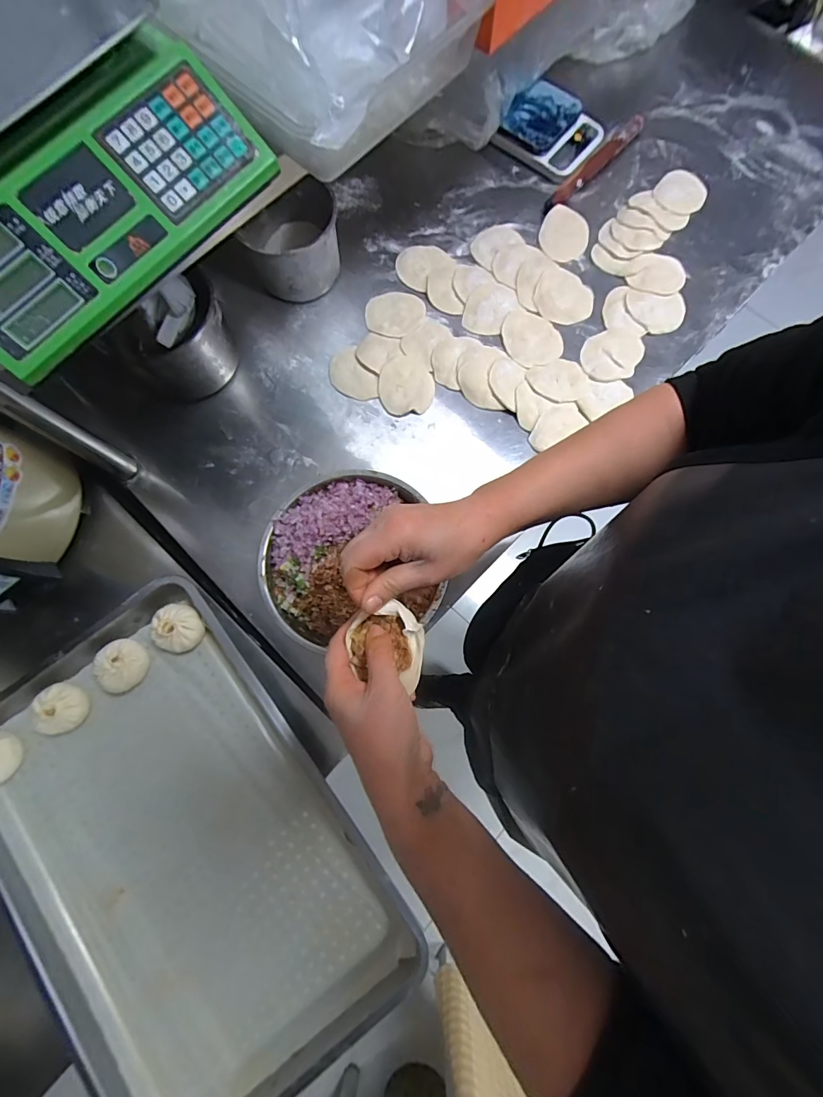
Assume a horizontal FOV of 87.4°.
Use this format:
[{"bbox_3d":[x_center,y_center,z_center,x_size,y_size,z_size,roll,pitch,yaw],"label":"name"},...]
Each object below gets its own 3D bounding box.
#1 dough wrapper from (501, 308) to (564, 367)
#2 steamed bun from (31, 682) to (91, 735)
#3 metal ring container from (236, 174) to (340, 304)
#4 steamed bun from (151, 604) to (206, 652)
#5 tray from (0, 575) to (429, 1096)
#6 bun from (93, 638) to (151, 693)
[{"bbox_3d":[0.201,-0.350,0.717,0.094,0.012,0.105,-12,77,-5],"label":"dough wrapper"},{"bbox_3d":[-0.475,0.216,0.585,0.062,0.045,0.064,-19,78,-4],"label":"steamed bun"},{"bbox_3d":[-0.190,-0.497,0.705,0.135,0.111,0.147,0,77,0],"label":"metal ring container"},{"bbox_3d":[-0.322,0.111,0.601,0.067,0.040,0.062,0,77,0],"label":"steamed bun"},{"bbox_3d":[-0.301,0.374,0.549,0.397,0.055,0.584,-37,80,-7],"label":"tray"},{"bbox_3d":[-0.401,0.163,0.599,0.067,0.039,0.068,-23,78,-5],"label":"bun"}]

